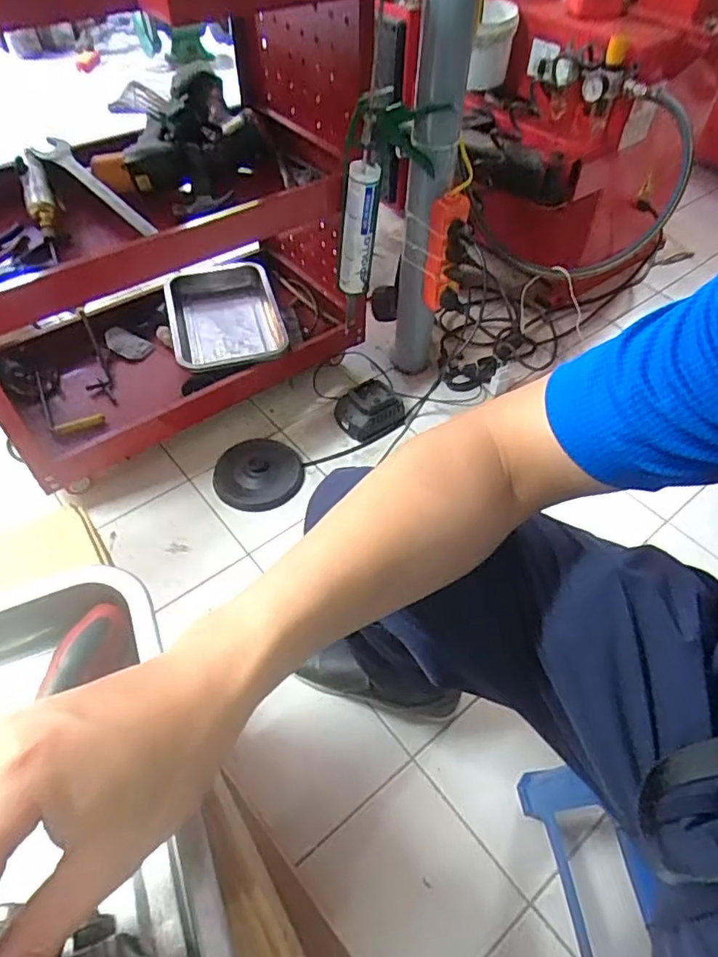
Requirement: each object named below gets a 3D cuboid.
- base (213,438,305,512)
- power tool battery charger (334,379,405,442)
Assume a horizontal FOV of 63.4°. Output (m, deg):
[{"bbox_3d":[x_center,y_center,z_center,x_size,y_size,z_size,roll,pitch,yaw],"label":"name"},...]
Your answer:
[{"bbox_3d":[-0.177,-0.013,1.040,0.162,0.040,0.135,-30,58,-23],"label":"base"},{"bbox_3d":[0.020,-0.125,1.121,0.125,0.074,0.092,-20,55,-17],"label":"power tool battery charger"}]

